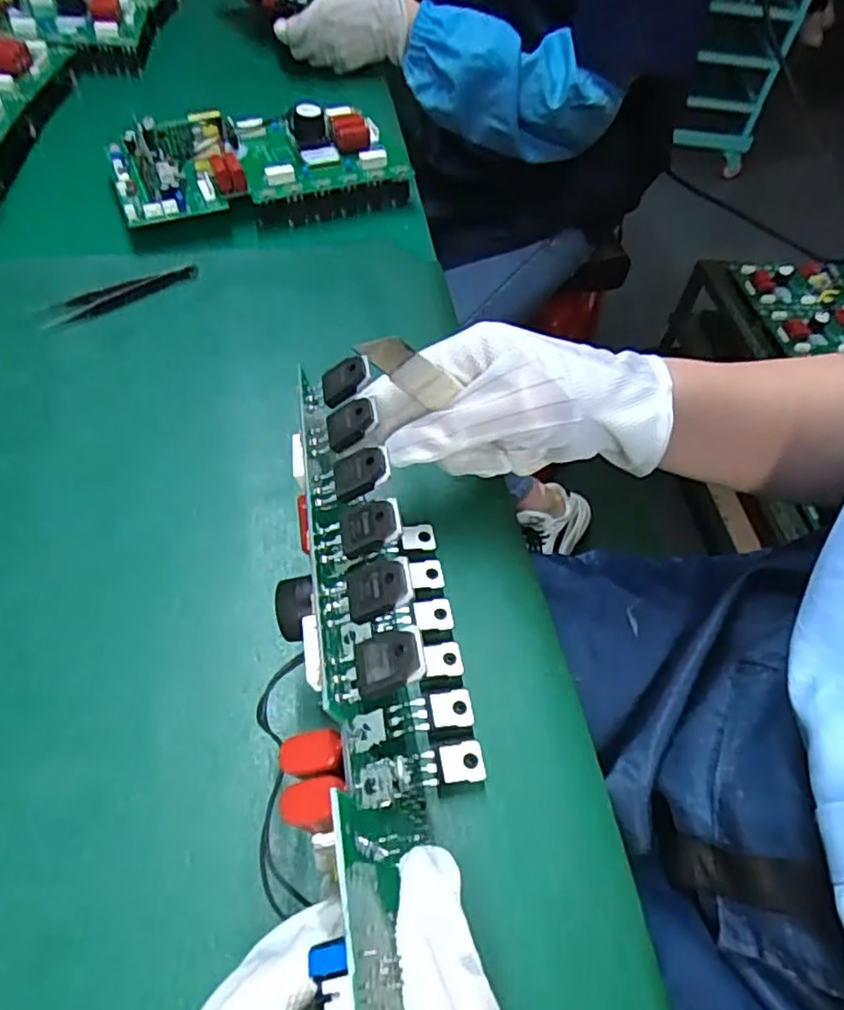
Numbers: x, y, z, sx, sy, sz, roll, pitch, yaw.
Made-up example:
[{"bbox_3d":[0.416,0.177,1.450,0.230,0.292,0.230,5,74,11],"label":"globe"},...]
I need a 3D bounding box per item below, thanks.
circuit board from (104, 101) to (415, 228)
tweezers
[{"bbox_3d":[-0.134,-0.287,0.542,0.232,0.047,0.116,-16,56,-16],"label":"circuit board"},{"bbox_3d":[-0.208,-0.147,0.454,0.106,0.009,0.019,-26,60,-22],"label":"tweezers"}]

